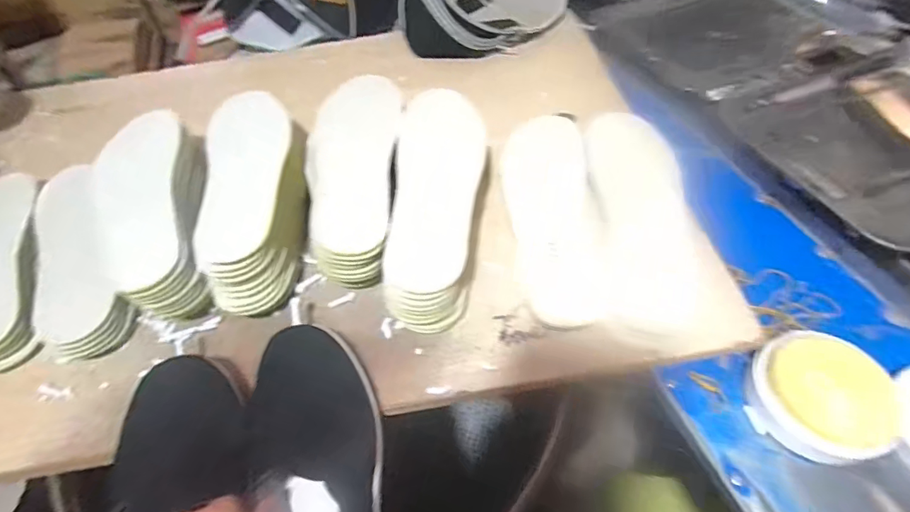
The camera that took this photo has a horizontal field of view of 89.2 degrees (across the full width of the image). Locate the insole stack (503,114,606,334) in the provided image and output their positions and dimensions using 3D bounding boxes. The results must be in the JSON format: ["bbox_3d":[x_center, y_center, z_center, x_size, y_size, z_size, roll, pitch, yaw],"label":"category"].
[{"bbox_3d":[0.098,-0.053,0.477,0.088,0.057,0.258,-3,53,4],"label":"insole stack"}]

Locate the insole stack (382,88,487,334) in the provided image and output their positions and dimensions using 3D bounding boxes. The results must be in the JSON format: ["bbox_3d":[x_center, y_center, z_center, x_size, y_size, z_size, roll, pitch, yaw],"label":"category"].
[{"bbox_3d":[-0.015,-0.063,0.472,0.090,0.069,0.281,-1,52,5],"label":"insole stack"}]

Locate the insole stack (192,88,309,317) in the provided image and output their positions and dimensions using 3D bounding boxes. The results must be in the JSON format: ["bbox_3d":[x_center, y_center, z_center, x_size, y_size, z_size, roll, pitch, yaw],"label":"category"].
[{"bbox_3d":[-0.202,-0.071,0.481,0.080,0.075,0.268,-13,51,-4],"label":"insole stack"}]

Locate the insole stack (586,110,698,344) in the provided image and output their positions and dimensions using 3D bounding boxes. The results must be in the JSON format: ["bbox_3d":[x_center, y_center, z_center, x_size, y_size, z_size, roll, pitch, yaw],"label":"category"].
[{"bbox_3d":[0.183,-0.040,0.468,0.087,0.046,0.272,-1,52,5],"label":"insole stack"}]

